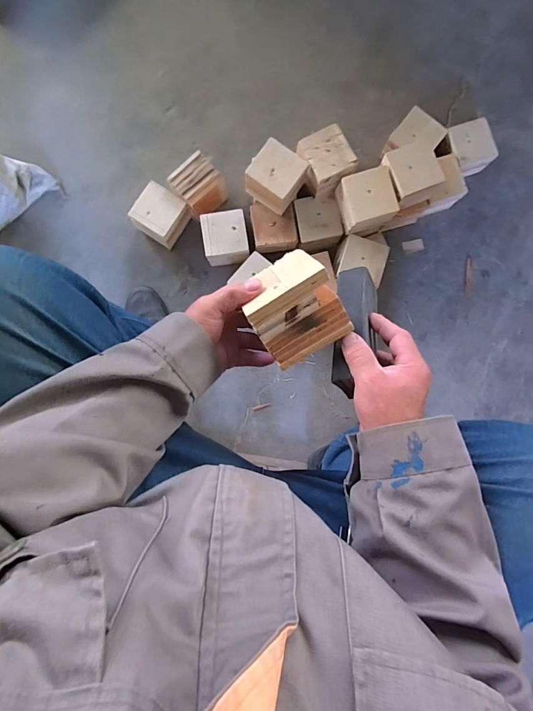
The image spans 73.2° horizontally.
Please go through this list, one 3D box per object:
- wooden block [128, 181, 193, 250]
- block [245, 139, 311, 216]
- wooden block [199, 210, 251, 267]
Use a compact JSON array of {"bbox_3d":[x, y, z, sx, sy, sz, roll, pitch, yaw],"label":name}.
[{"bbox_3d":[-0.234,-0.305,0.798,0.099,0.068,0.103,36,87,1],"label":"wooden block"},{"bbox_3d":[0.018,-0.355,0.720,0.097,0.081,0.096,39,87,1],"label":"block"},{"bbox_3d":[-0.088,-0.255,0.789,0.093,0.077,0.095,-7,87,-2],"label":"wooden block"}]

